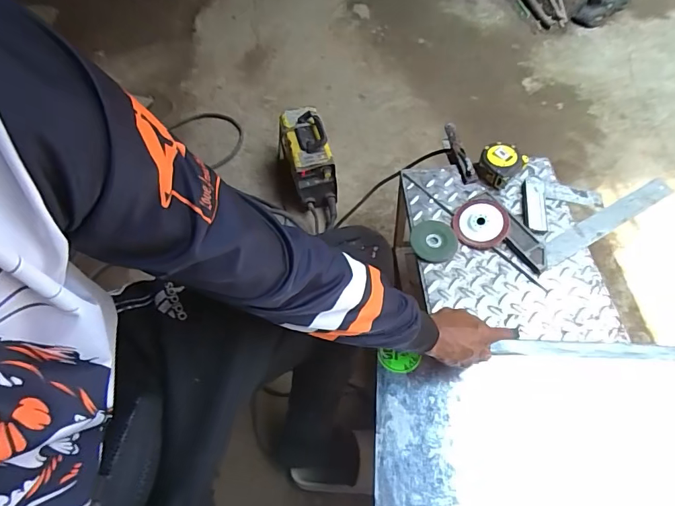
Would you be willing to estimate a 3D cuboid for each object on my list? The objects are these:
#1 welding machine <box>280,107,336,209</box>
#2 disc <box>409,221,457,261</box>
[{"bbox_3d":[-0.082,-0.252,1.180,0.122,0.199,0.229,-21,59,-7],"label":"welding machine"},{"bbox_3d":[0.177,-0.025,0.781,0.082,0.014,0.081,-2,59,4],"label":"disc"}]

